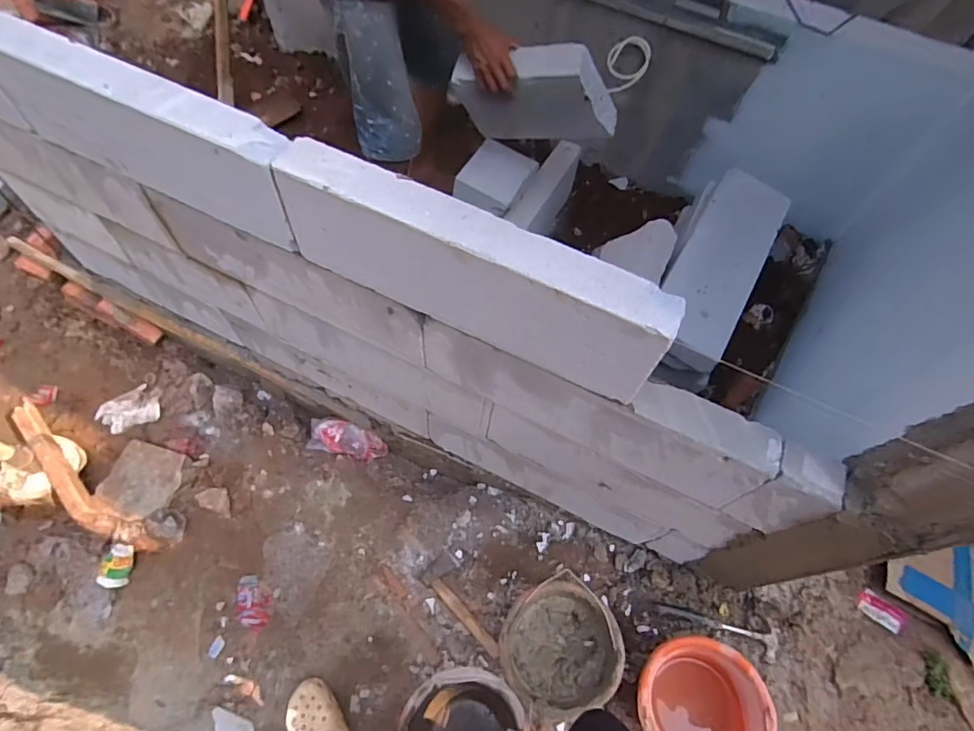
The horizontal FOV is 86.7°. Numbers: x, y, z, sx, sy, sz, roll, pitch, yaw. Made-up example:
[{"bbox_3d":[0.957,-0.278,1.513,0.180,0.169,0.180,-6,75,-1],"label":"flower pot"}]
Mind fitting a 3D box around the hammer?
[{"bbox_3d":[0.533,0.608,1.207,0.267,0.024,0.072,11,59,23],"label":"hammer"}]

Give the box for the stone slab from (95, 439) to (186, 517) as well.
[{"bbox_3d":[-0.906,0.295,1.356,0.193,0.033,0.178,17,52,2],"label":"stone slab"}]

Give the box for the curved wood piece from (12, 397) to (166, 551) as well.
[{"bbox_3d":[-1.059,0.296,1.320,0.546,0.110,0.096,37,65,15],"label":"curved wood piece"}]

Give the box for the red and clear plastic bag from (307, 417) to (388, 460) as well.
[{"bbox_3d":[-0.399,0.216,1.494,0.232,0.050,0.092,17,60,-11],"label":"red and clear plastic bag"}]

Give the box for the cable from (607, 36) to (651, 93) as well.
[{"bbox_3d":[0.410,-0.870,1.500,0.127,0.144,0.027,16,47,30],"label":"cable"}]

